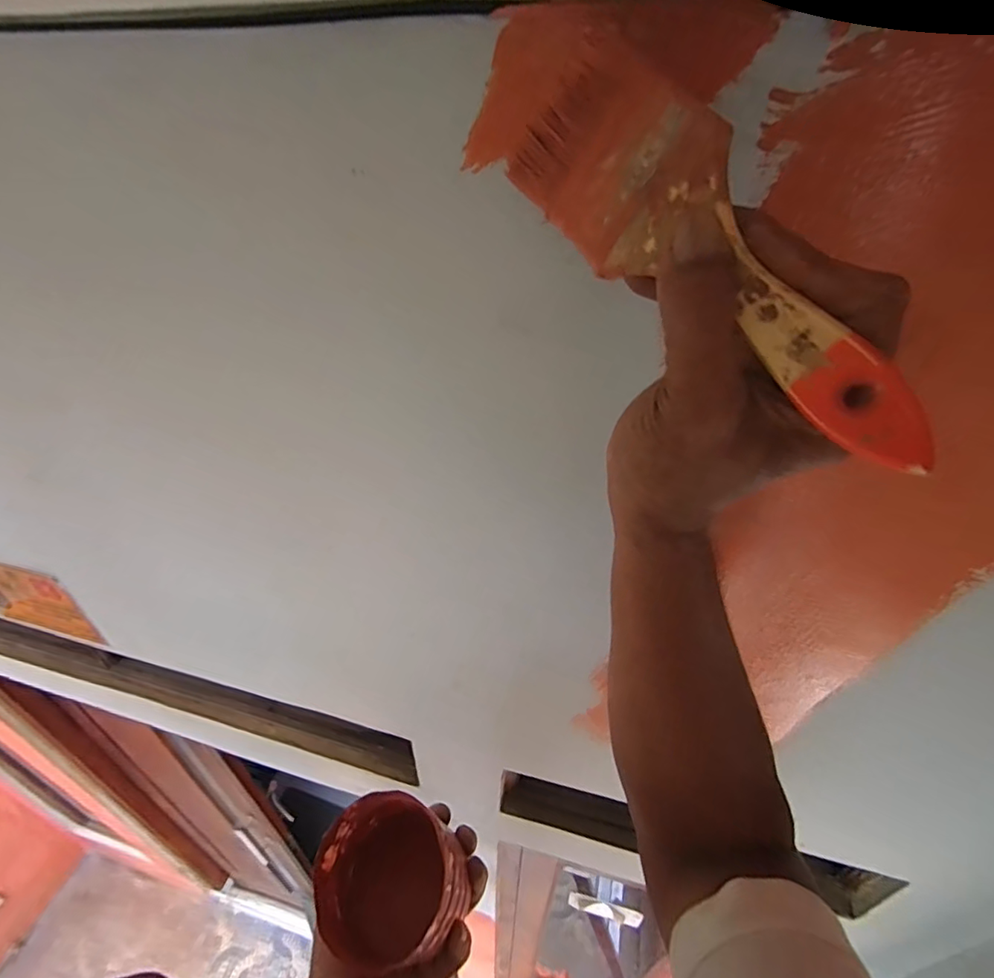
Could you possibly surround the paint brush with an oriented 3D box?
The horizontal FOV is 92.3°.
[{"bbox_3d":[0.076,-0.084,0.173,0.014,0.060,0.189,-15,65,-51],"label":"paint brush"}]

